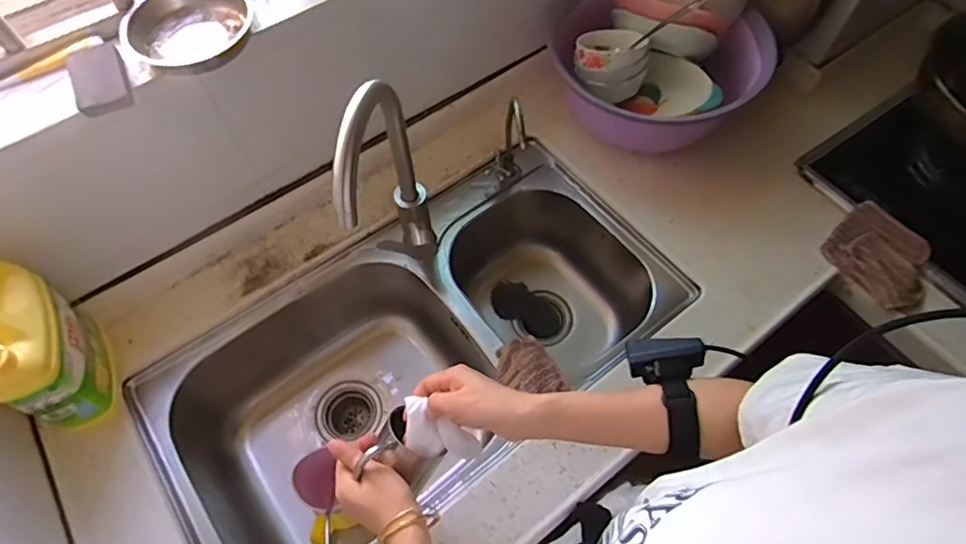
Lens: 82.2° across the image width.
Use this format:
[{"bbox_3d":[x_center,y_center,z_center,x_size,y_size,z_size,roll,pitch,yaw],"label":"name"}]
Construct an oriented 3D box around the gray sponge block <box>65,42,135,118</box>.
[{"bbox_3d":[-0.406,-0.207,0.587,0.049,0.016,0.096,-24,63,-12],"label":"gray sponge block"}]

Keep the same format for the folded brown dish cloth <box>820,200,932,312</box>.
[{"bbox_3d":[0.570,-0.024,0.790,0.120,0.024,0.139,-34,66,-17],"label":"folded brown dish cloth"}]

